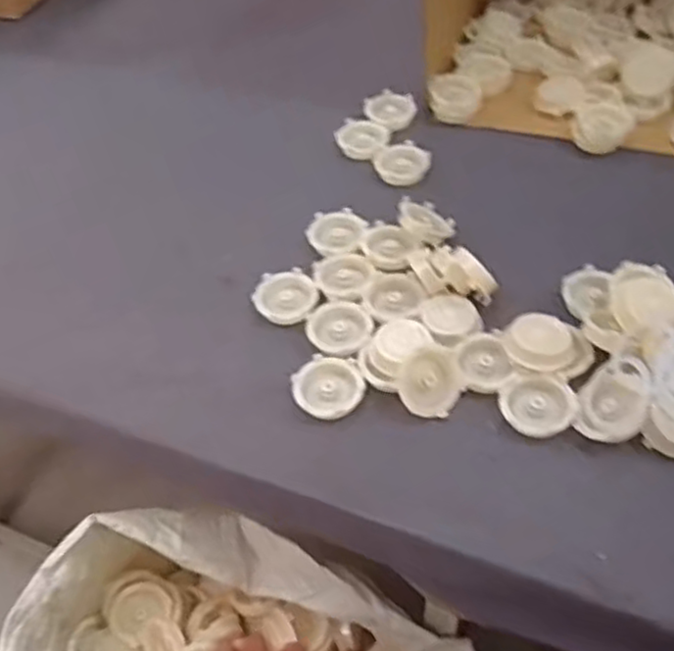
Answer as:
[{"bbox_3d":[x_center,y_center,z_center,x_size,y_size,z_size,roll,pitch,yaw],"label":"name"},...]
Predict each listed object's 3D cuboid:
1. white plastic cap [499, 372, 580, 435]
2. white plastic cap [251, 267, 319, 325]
[{"bbox_3d":[0.164,0.064,0.580,0.054,0.018,0.054,-26,55,-19],"label":"white plastic cap"},{"bbox_3d":[-0.048,-0.028,0.676,0.058,0.012,0.058,0,51,0],"label":"white plastic cap"}]

